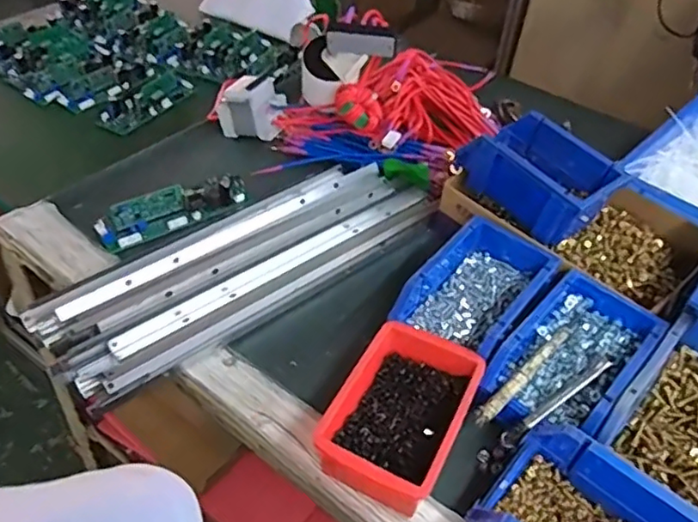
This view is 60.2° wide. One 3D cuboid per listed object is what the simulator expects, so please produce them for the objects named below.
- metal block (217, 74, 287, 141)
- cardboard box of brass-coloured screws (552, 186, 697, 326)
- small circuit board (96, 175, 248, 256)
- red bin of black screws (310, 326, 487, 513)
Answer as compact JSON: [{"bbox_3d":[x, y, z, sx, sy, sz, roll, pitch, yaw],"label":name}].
[{"bbox_3d":[-0.132,-0.211,0.816,0.082,0.066,0.065,13,46,8],"label":"metal block"},{"bbox_3d":[0.313,-0.014,0.661,0.127,0.057,0.171,33,52,26],"label":"cardboard box of brass-coloured screws"},{"bbox_3d":[-0.201,-0.062,0.698,0.174,0.041,0.046,-27,53,-28],"label":"small circuit board"},{"bbox_3d":[0.046,0.128,0.515,0.100,0.053,0.154,23,48,17],"label":"red bin of black screws"}]

